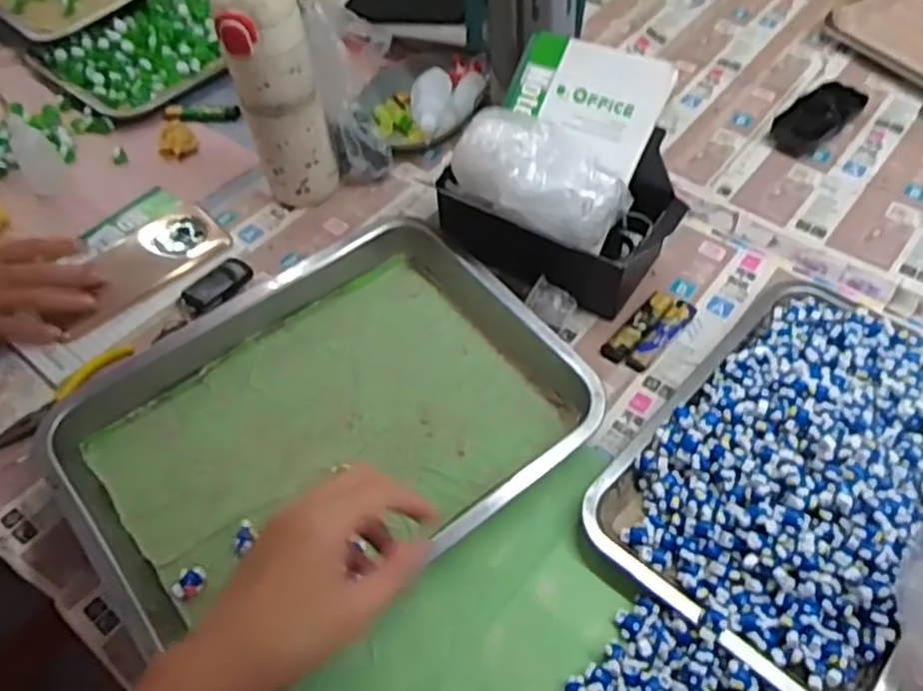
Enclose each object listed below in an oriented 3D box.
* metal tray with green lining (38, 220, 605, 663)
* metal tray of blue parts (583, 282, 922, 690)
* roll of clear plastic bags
[{"bbox_3d":[-0.103,0.061,0.548,0.353,0.047,0.271,-33,56,-20],"label":"metal tray with green lining"},{"bbox_3d":[0.243,0.075,0.512,0.201,0.049,0.291,35,61,28],"label":"metal tray of blue parts"},{"bbox_3d":[0.059,-0.138,0.605,0.138,0.079,0.077,27,59,23],"label":"roll of clear plastic bags"}]

